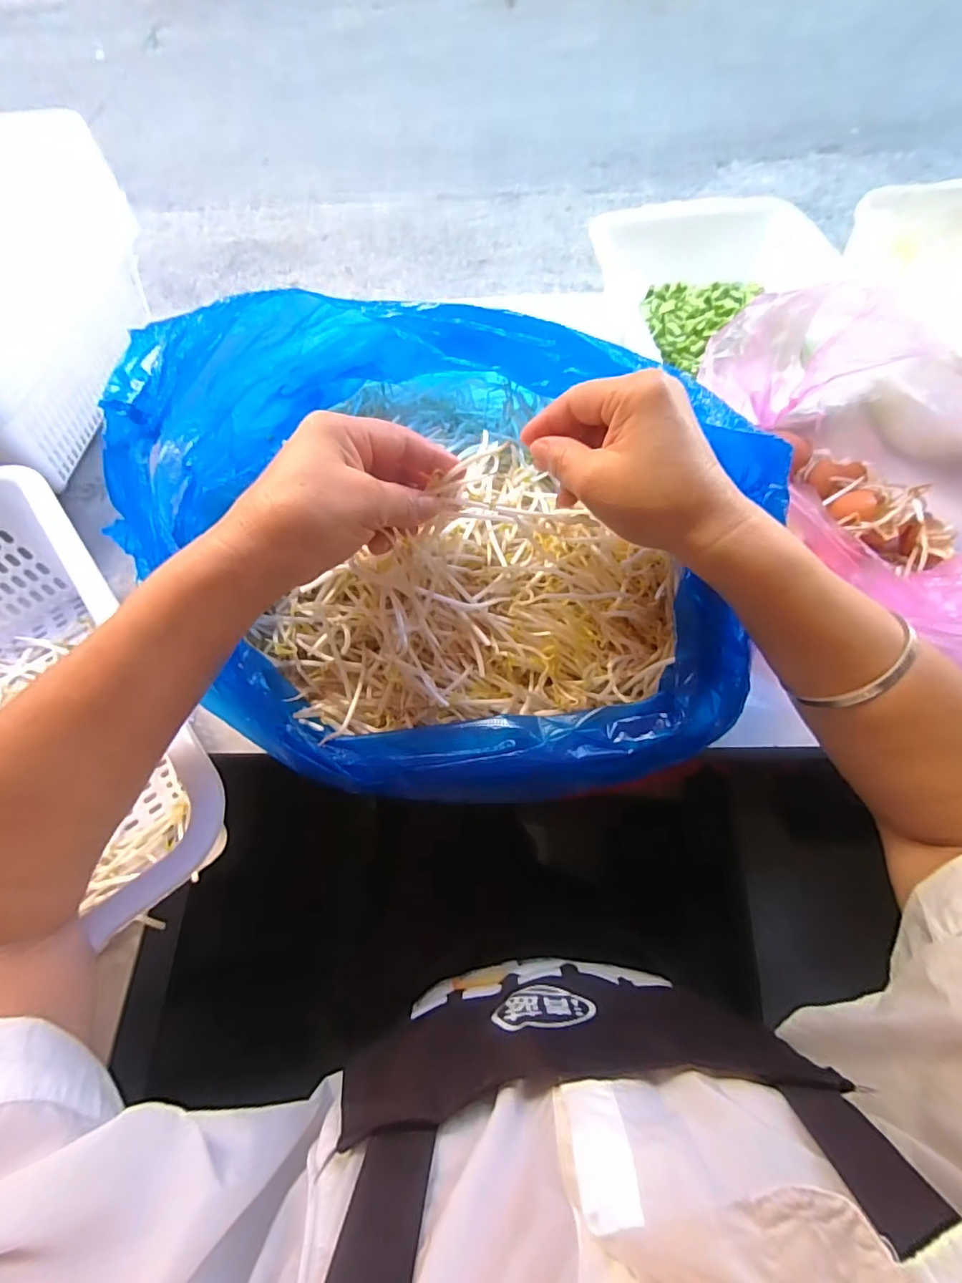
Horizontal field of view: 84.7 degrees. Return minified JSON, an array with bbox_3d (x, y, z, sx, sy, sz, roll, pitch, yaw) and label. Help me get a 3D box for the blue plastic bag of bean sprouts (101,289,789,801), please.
[{"bbox_3d":[-0.018,-0.079,0.337,0.357,0.156,0.330,-13,62,-4],"label":"blue plastic bag of bean sprouts"}]

